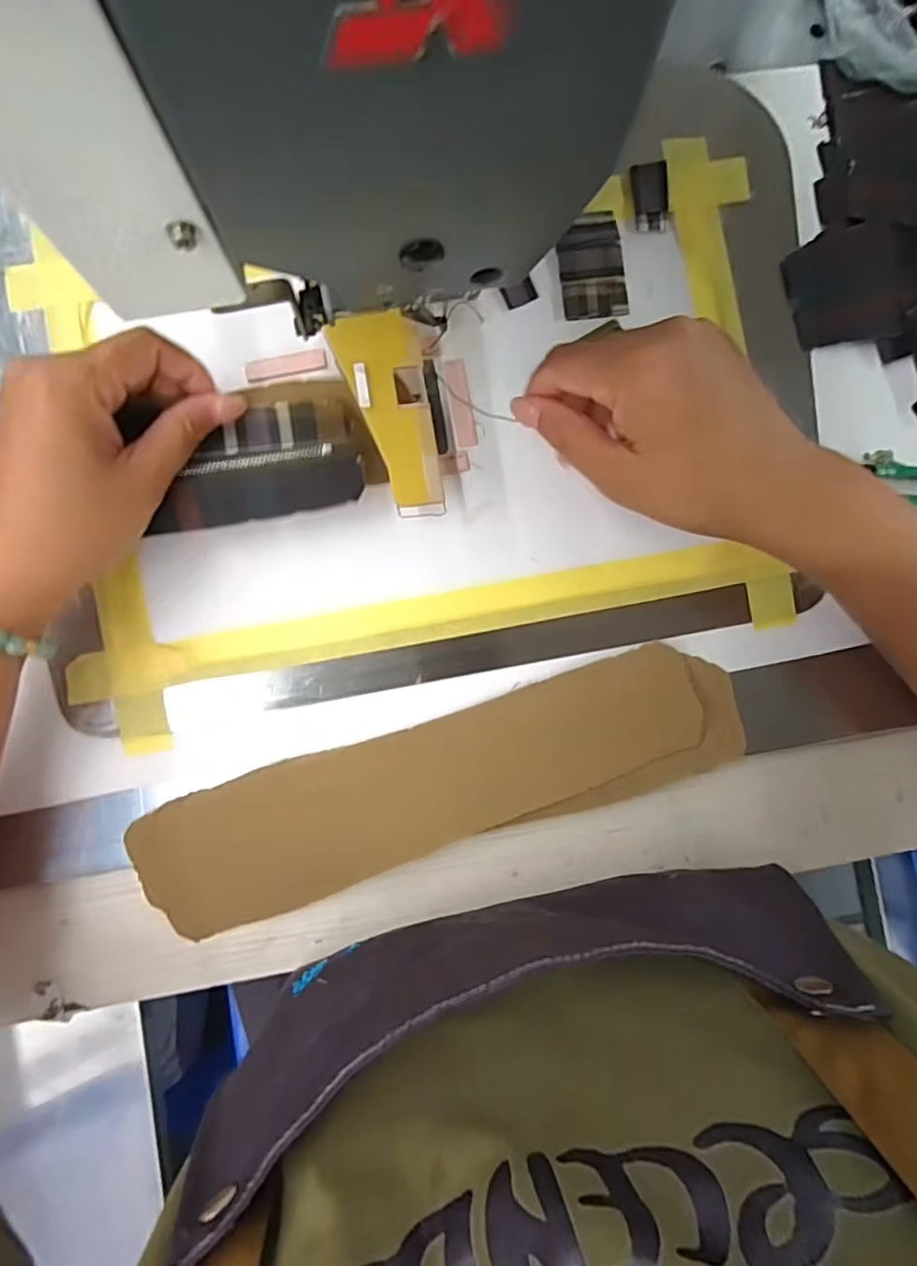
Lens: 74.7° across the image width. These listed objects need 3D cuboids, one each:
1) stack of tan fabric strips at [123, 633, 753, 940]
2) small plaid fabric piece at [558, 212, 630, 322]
[{"bbox_3d":[-0.006,0.077,0.309,0.308,0.012,0.070,-18,93,-3],"label":"stack of tan fabric strips"},{"bbox_3d":[0.072,-0.199,0.324,0.035,0.004,0.057,-7,88,-3],"label":"small plaid fabric piece"}]

